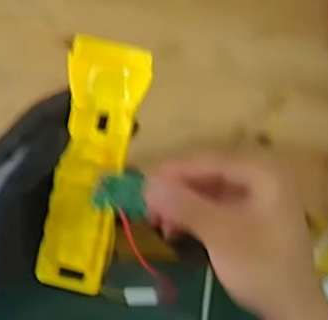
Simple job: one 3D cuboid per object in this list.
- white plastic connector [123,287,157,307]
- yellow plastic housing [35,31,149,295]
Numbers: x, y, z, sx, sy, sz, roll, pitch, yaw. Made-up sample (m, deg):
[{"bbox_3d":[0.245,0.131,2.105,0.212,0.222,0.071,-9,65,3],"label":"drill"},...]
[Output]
[{"bbox_3d":[-0.016,0.093,0.394,0.022,0.005,0.013,1,76,-5],"label":"white plastic connector"},{"bbox_3d":[-0.047,0.007,0.376,0.047,0.018,0.166,11,102,-4],"label":"yellow plastic housing"}]

